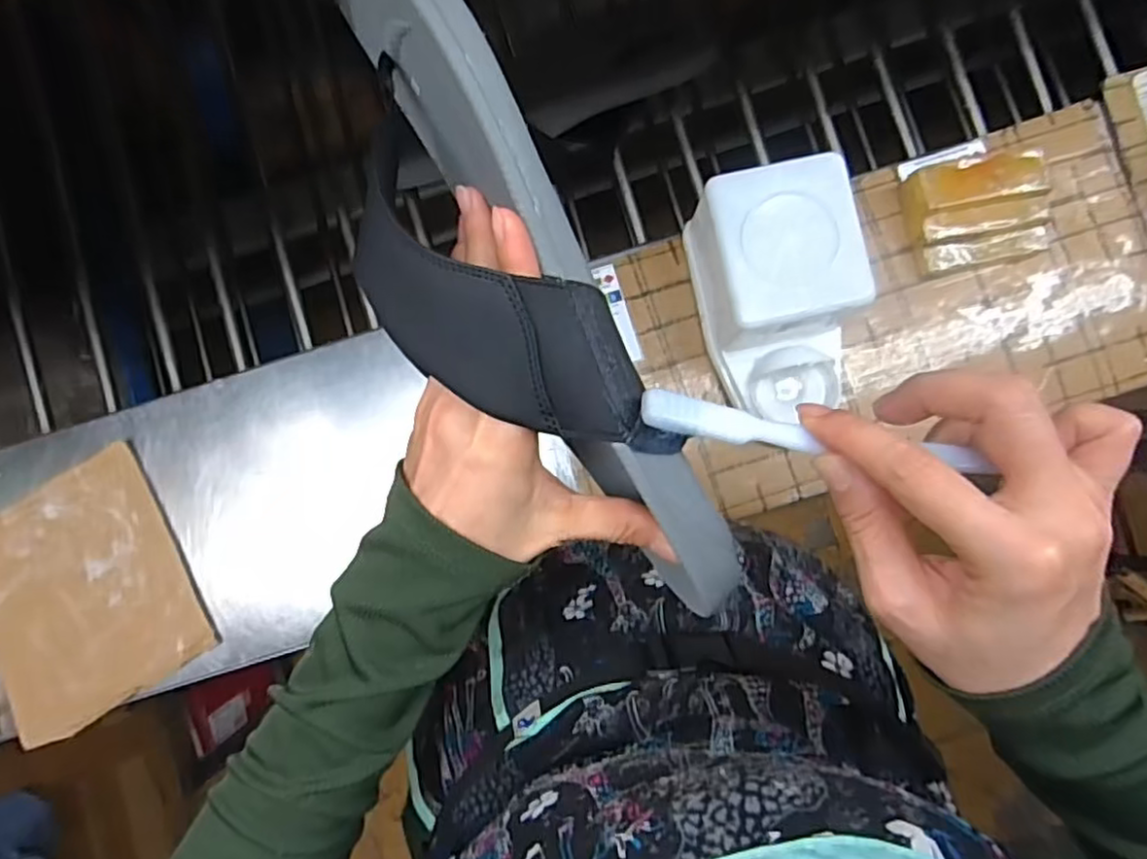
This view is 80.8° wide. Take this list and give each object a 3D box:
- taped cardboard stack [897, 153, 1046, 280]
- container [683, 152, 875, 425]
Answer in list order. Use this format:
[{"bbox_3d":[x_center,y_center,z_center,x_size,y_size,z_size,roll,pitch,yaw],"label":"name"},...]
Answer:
[{"bbox_3d":[0.318,-0.173,0.527,0.108,0.039,0.088,-7,85,0],"label":"taped cardboard stack"},{"bbox_3d":[0.150,-0.089,0.494,0.097,0.107,0.171,-11,85,0],"label":"container"}]

